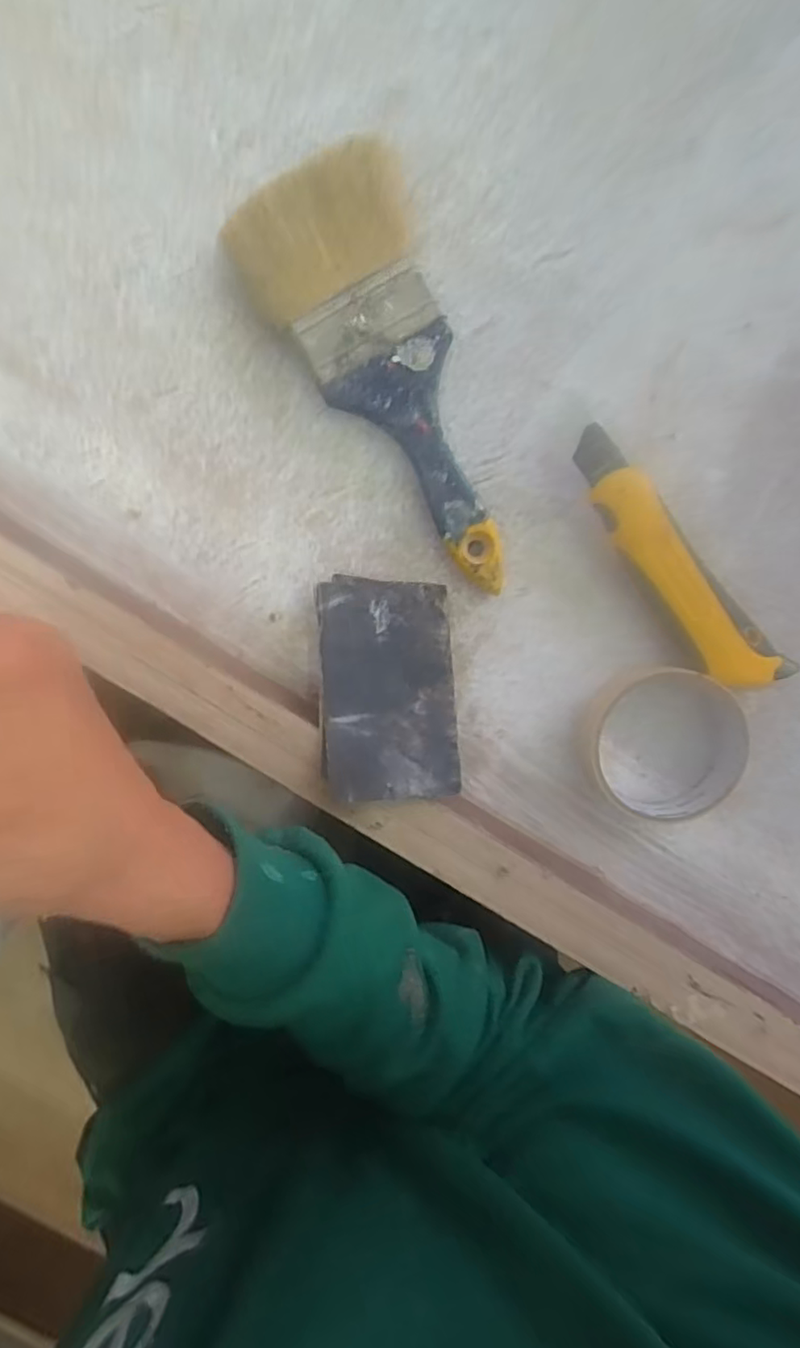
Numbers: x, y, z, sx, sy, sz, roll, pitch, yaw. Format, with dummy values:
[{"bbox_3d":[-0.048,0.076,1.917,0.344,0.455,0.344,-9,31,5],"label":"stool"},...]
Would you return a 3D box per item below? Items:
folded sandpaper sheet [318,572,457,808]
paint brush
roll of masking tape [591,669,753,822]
[{"bbox_3d":[-0.006,0.007,0.327,0.070,0.004,0.115,0,76,-11],"label":"folded sandpaper sheet"},{"bbox_3d":[-0.006,-0.142,0.321,0.084,0.029,0.209,-23,98,3],"label":"paint brush"},{"bbox_3d":[0.149,0.039,0.350,0.076,0.030,0.083,0,98,0],"label":"roll of masking tape"}]

